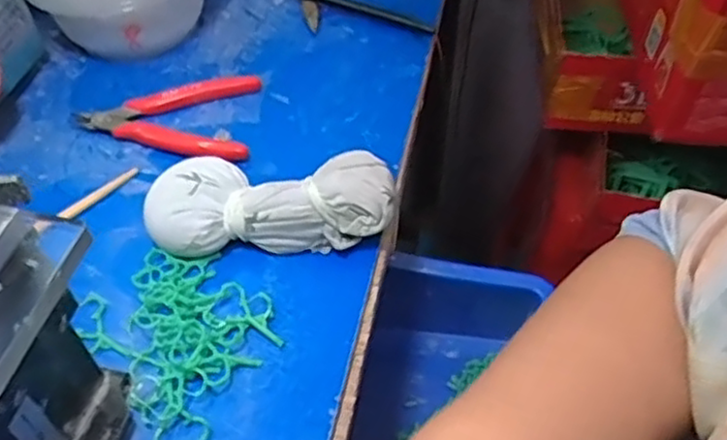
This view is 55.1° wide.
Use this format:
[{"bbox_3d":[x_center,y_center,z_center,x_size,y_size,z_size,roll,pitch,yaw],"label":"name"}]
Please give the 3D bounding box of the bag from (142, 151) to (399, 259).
[{"bbox_3d":[-0.052,-0.010,0.400,0.140,0.041,0.056,-4,51,-2],"label":"bag"}]

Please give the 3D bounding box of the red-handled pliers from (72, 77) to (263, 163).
[{"bbox_3d":[-0.133,-0.074,0.473,0.120,0.013,0.075,4,51,5],"label":"red-handled pliers"}]

